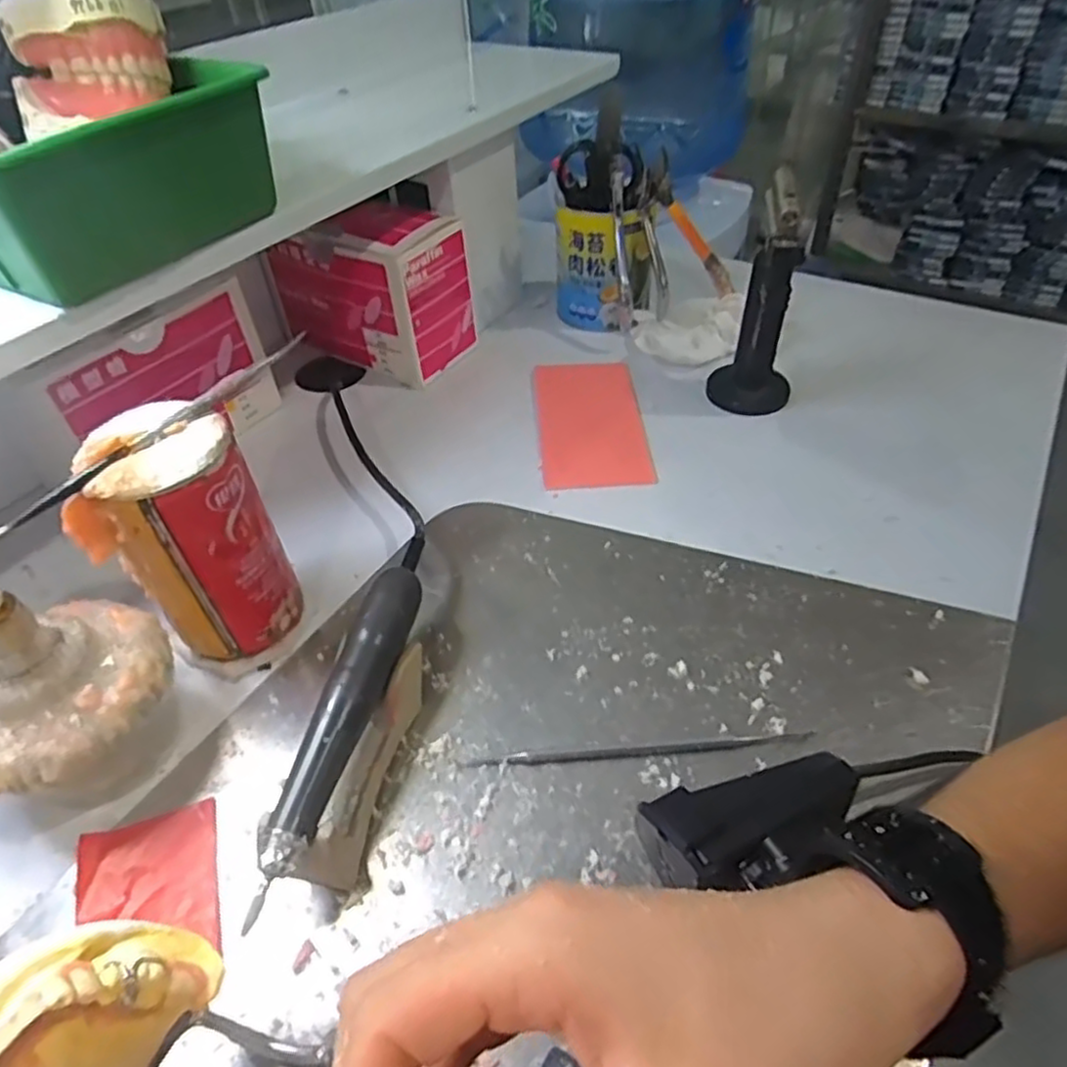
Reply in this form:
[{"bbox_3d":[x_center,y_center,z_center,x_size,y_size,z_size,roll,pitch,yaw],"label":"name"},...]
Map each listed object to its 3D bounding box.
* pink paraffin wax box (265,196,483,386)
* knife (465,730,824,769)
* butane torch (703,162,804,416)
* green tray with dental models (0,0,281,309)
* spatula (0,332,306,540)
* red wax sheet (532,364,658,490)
[{"bbox_3d":[-0.134,-0.202,0.562,0.153,0.114,0.084,20,50,22],"label":"pink paraffin wax box"},{"bbox_3d":[0.048,0.102,0.326,0.165,0.004,0.006,-5,46,1],"label":"knife"},{"bbox_3d":[0.152,-0.152,0.466,0.062,0.147,0.053,12,47,16],"label":"butane torch"},{"bbox_3d":[-0.243,-0.196,0.340,0.171,0.100,0.150,21,50,23],"label":"green tray with dental models"},{"bbox_3d":[-0.164,-0.044,0.301,0.009,0.008,0.164,26,52,27],"label":"spatula"},{"bbox_3d":[0.041,-0.083,0.508,0.077,0.007,0.137,-4,48,0],"label":"red wax sheet"}]

